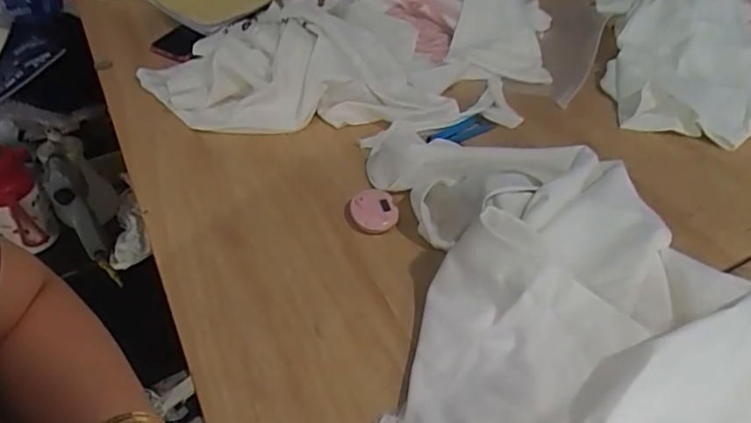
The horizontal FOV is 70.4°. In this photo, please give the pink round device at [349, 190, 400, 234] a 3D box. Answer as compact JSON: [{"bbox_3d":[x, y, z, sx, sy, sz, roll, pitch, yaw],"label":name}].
[{"bbox_3d":[-0.002,0.002,0.577,0.048,0.023,0.052,-1,45,1],"label":"pink round device"}]

